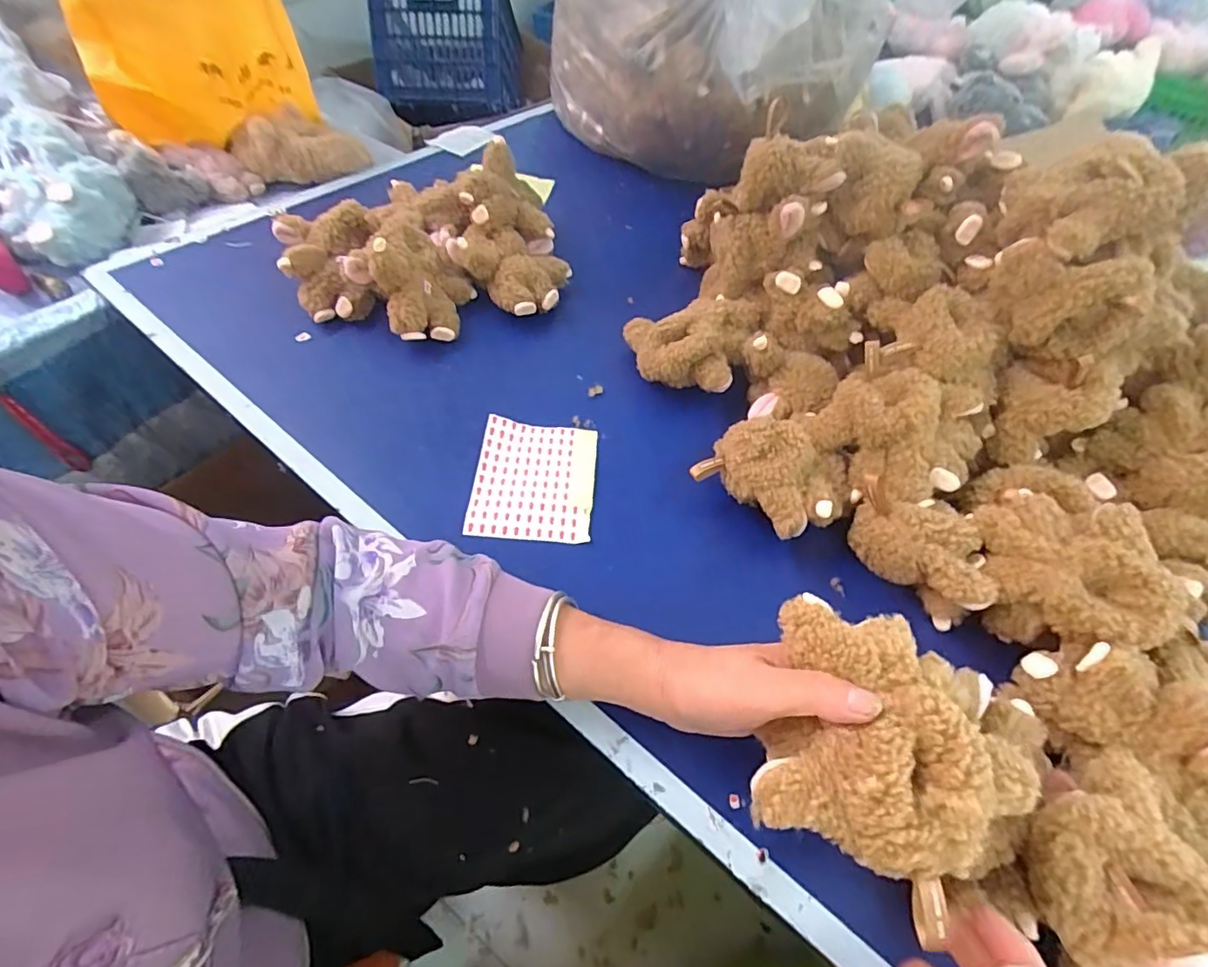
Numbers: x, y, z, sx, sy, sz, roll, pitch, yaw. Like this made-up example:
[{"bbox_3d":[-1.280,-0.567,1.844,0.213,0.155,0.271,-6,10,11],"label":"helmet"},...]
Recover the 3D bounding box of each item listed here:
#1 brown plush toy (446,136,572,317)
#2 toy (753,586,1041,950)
[{"bbox_3d":[-0.108,-0.269,0.612,0.125,0.099,0.174,-13,56,-15],"label":"brown plush toy"},{"bbox_3d":[0.138,0.123,0.270,0.126,0.041,0.122,30,57,16],"label":"toy"}]

